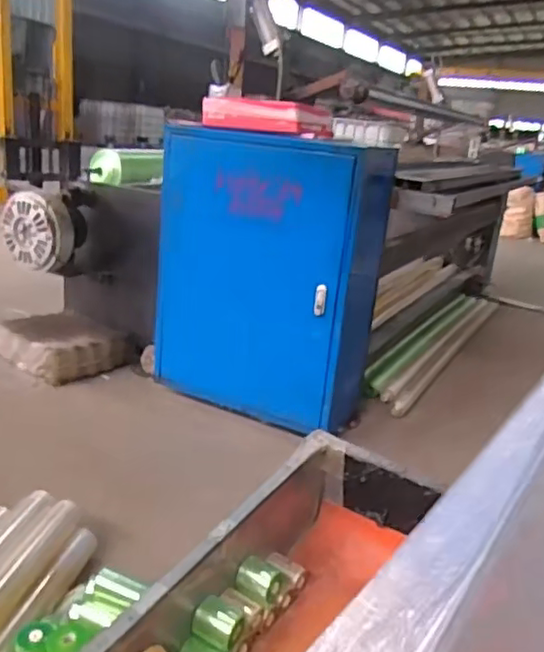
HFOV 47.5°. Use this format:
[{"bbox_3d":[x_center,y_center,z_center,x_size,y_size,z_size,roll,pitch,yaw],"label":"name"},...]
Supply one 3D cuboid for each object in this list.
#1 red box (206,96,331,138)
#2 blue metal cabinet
[{"bbox_3d":[-0.010,-0.603,1.786,0.315,0.079,0.228,16,20,28],"label":"red box"},{"bbox_3d":[-0.035,-0.138,1.944,0.682,0.856,0.242,14,19,24],"label":"blue metal cabinet"}]

